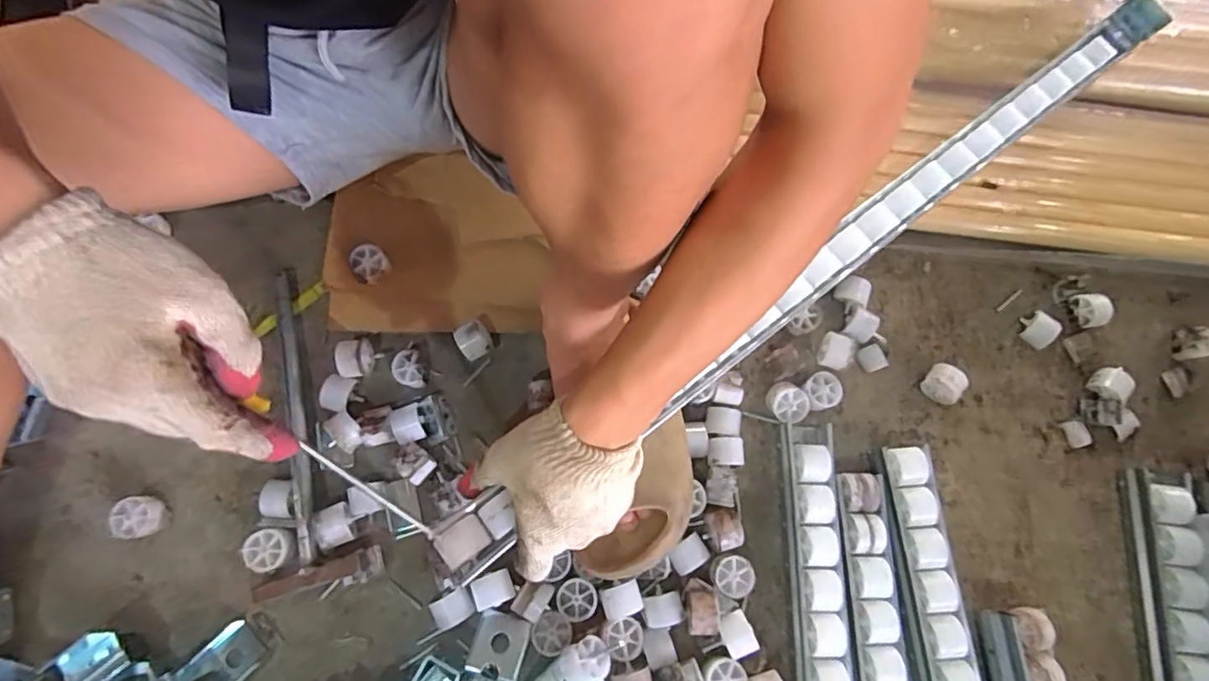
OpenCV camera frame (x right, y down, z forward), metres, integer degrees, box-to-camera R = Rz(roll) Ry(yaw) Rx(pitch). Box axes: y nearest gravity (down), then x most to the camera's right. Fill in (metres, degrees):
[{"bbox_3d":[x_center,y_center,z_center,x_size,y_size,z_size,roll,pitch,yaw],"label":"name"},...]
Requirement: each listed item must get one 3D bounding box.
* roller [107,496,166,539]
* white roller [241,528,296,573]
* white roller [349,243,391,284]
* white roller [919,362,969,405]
[{"bbox_3d":[-0.414,0.158,0.539,0.038,0.031,0.036,1,75,-2],"label":"roller"},{"bbox_3d":[-0.293,0.184,0.529,0.039,0.021,0.034,-3,75,-3],"label":"white roller"},{"bbox_3d":[-0.230,-0.074,0.586,0.030,0.021,0.035,42,78,9],"label":"white roller"},{"bbox_3d":[0.335,0.043,0.596,0.033,0.040,0.029,31,76,6],"label":"white roller"}]

